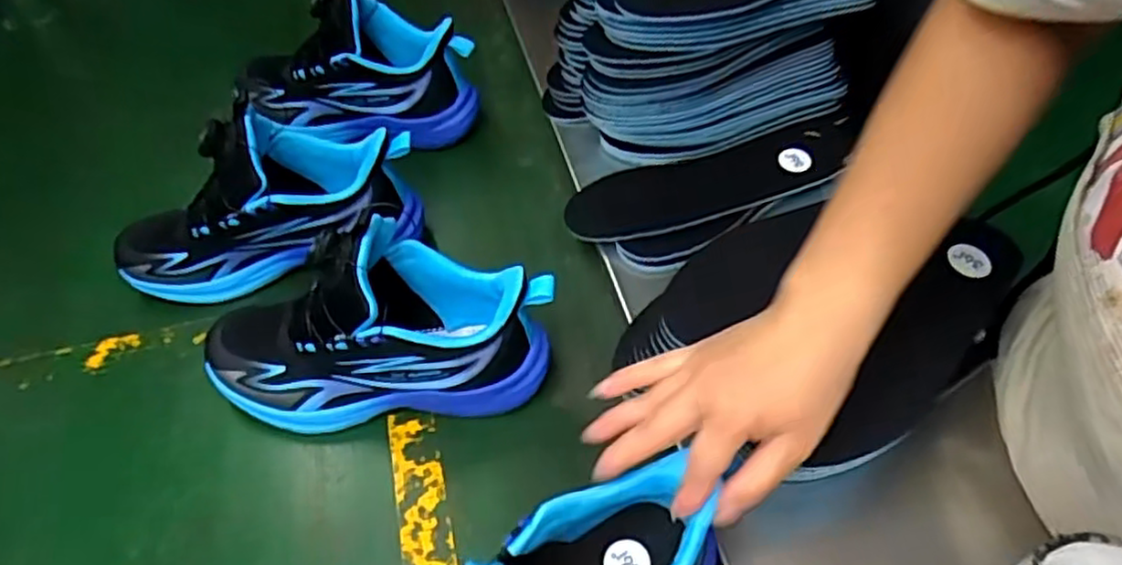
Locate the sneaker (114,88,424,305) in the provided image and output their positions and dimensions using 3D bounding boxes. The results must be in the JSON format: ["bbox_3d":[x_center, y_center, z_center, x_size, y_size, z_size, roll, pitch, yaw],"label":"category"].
[{"bbox_3d":[-0.236,-0.066,0.568,0.239,0.145,0.082,-6,51,-3],"label":"sneaker"}]

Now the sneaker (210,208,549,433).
[{"bbox_3d":[-0.130,0.029,0.488,0.242,0.142,0.086,-5,51,-2],"label":"sneaker"}]

